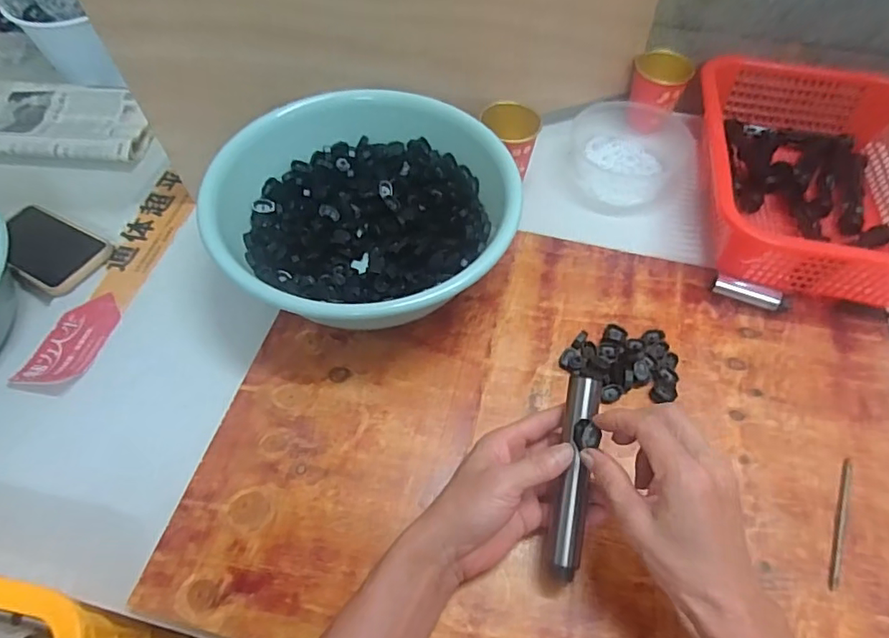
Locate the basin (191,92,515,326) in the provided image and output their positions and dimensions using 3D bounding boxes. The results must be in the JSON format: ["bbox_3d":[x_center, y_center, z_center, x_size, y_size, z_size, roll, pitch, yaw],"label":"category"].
[{"bbox_3d":[-0.073,-0.114,0.553,0.279,0.137,0.266,0,56,0],"label":"basin"}]

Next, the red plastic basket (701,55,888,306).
[{"bbox_3d":[0.415,-0.166,0.619,0.244,0.088,0.311,10,57,7],"label":"red plastic basket"}]

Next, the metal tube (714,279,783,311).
[{"bbox_3d":[0.315,-0.026,0.565,0.066,0.022,0.018,17,58,11],"label":"metal tube"}]

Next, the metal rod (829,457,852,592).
[{"bbox_3d":[0.324,0.164,0.443,0.007,0.004,0.116,25,60,16],"label":"metal rod"}]

